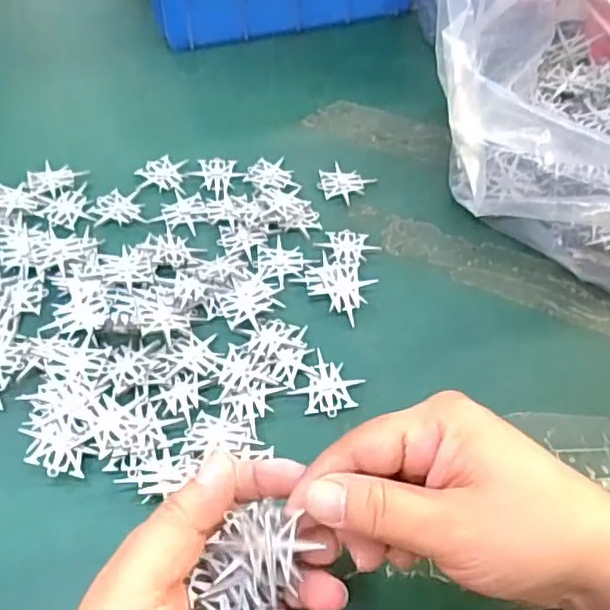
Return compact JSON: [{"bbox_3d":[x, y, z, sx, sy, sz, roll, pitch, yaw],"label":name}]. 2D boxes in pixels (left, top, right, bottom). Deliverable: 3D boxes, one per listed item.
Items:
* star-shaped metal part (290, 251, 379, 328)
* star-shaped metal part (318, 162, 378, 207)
[{"bbox_3d":[0.021,-0.013,0.376,0.045,0.008,0.034,37,61,19],"label":"star-shaped metal part"},{"bbox_3d":[0.026,-0.086,0.430,0.035,0.004,0.032,28,58,14],"label":"star-shaped metal part"}]

